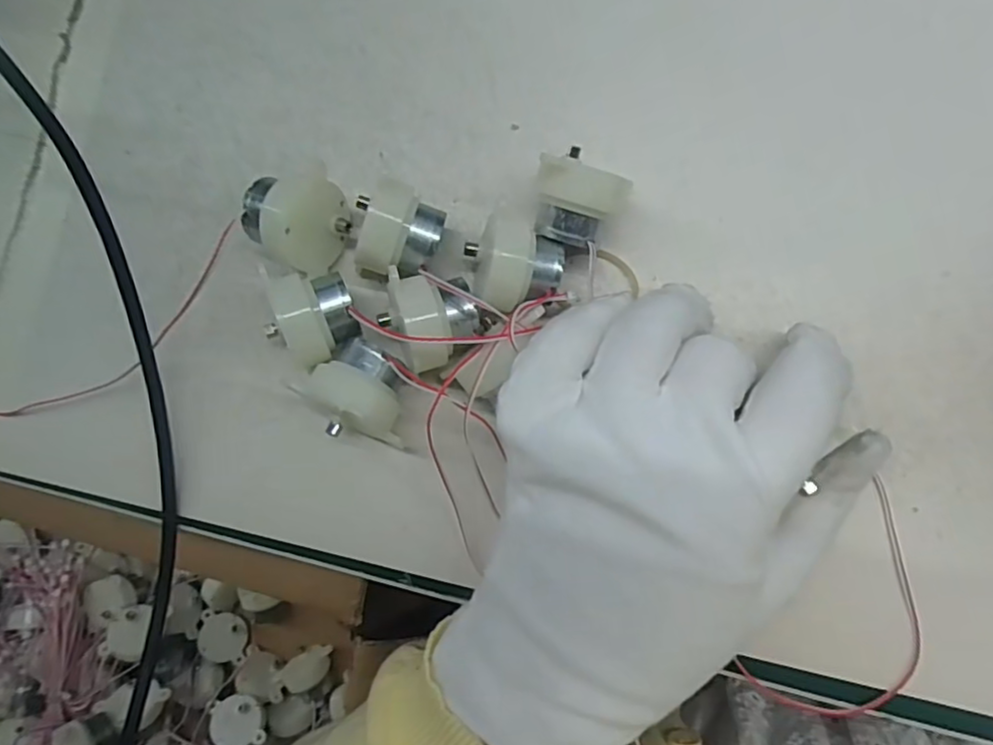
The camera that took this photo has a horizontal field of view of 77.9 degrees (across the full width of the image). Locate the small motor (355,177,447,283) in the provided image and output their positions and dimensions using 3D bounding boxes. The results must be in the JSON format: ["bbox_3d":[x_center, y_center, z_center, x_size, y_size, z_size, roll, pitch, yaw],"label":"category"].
[{"bbox_3d":[-0.032,-0.047,0.216,0.026,0.031,0.034,5,86,5],"label":"small motor"}]

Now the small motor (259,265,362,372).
[{"bbox_3d":[-0.062,-0.019,0.214,0.025,0.031,0.033,-13,84,4],"label":"small motor"}]

